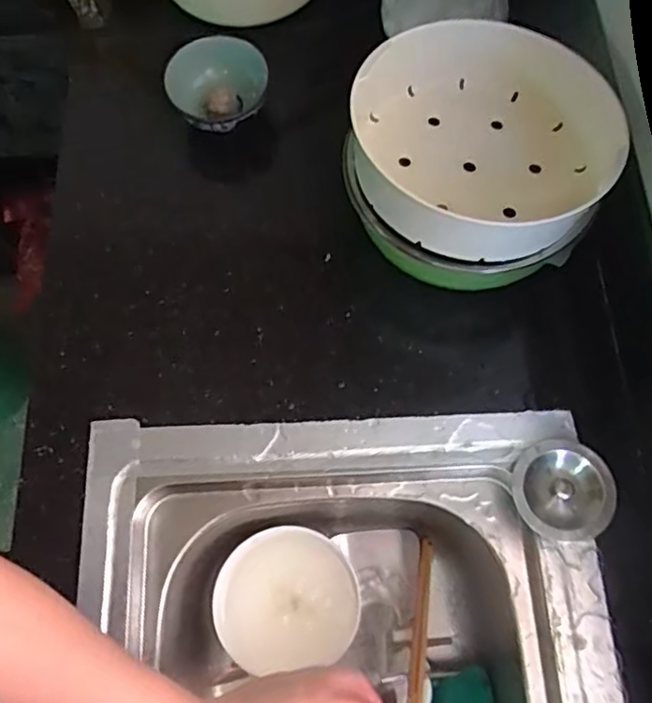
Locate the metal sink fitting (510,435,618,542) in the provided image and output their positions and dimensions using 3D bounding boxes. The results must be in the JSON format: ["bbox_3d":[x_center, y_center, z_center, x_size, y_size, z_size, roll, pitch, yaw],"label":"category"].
[{"bbox_3d":[0.206,0.118,0.545,0.077,0.032,0.085,-23,70,-6],"label":"metal sink fitting"}]

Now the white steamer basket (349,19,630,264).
[{"bbox_3d":[0.146,-0.186,0.566,0.234,0.080,0.216,-1,69,2],"label":"white steamer basket"}]

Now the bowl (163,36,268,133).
[{"bbox_3d":[-0.112,-0.277,0.666,0.101,0.046,0.095,-1,69,2],"label":"bowl"}]

